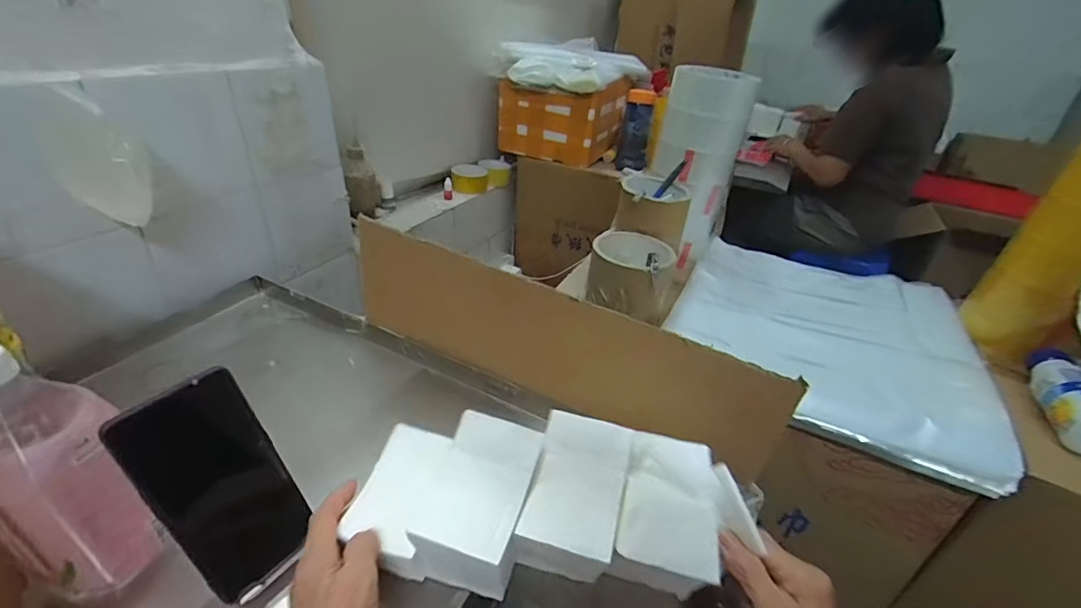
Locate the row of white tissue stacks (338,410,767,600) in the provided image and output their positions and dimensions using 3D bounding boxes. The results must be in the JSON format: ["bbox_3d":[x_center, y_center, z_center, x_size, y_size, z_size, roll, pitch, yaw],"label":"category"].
[{"bbox_3d":[0.007,0.146,0.347,0.285,0.060,0.116,1,33,3],"label":"row of white tissue stacks"}]

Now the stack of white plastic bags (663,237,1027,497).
[{"bbox_3d":[0.361,0.030,0.619,0.343,0.052,0.348,19,35,21],"label":"stack of white plastic bags"}]

